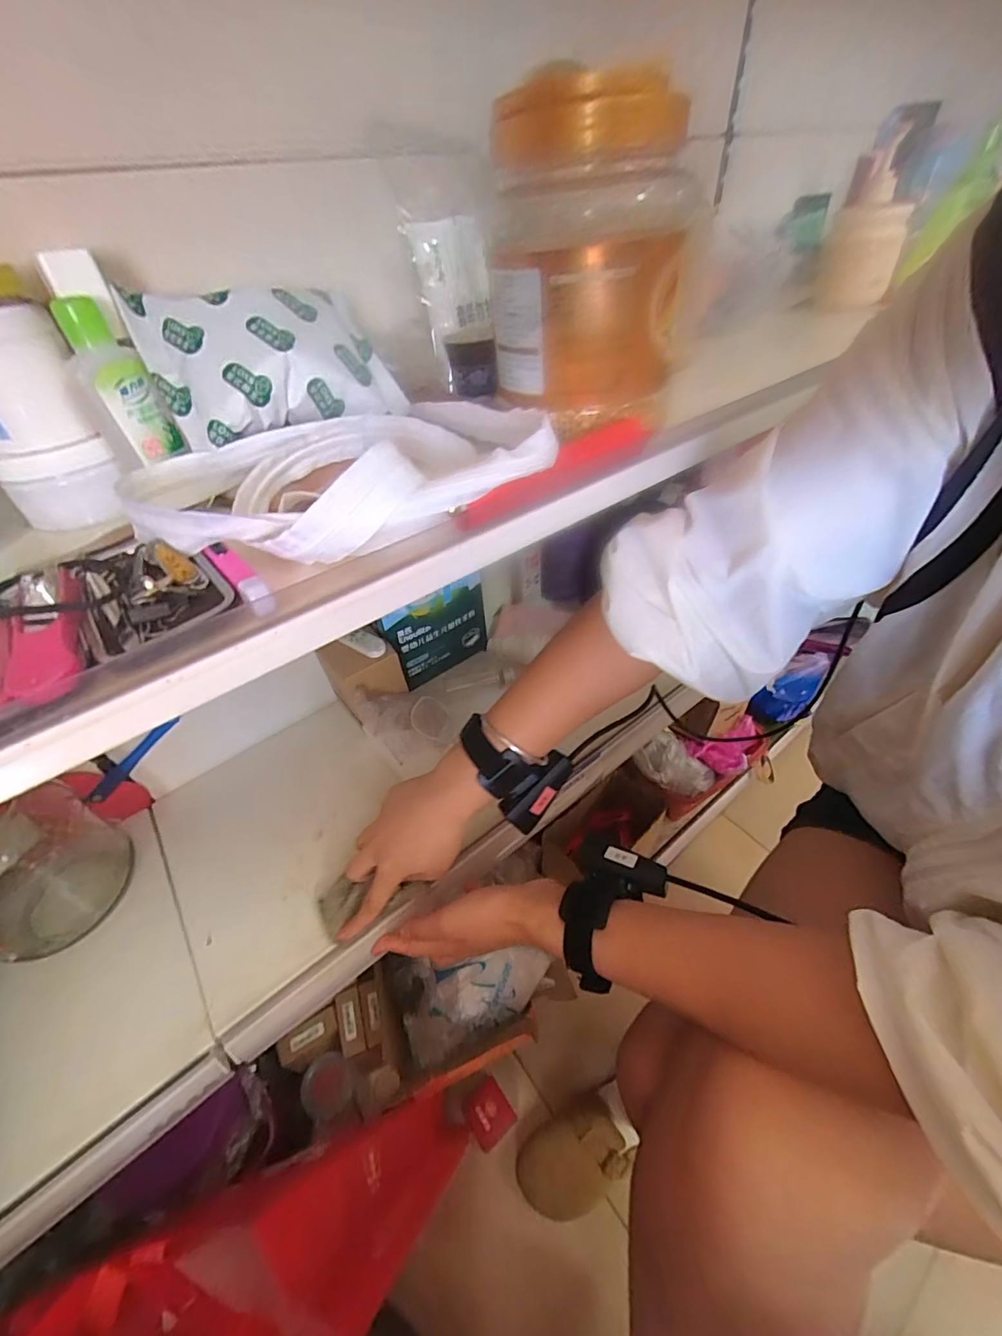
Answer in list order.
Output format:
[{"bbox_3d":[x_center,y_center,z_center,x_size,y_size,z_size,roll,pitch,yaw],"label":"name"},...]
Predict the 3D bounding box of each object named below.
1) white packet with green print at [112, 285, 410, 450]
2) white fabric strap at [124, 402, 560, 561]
[{"bbox_3d":[-0.153,-0.213,0.328,0.147,0.031,0.106,-23,86,-25],"label":"white packet with green print"},{"bbox_3d":[-0.091,-0.114,0.279,0.230,0.031,0.130,-14,45,-9],"label":"white fabric strap"}]

